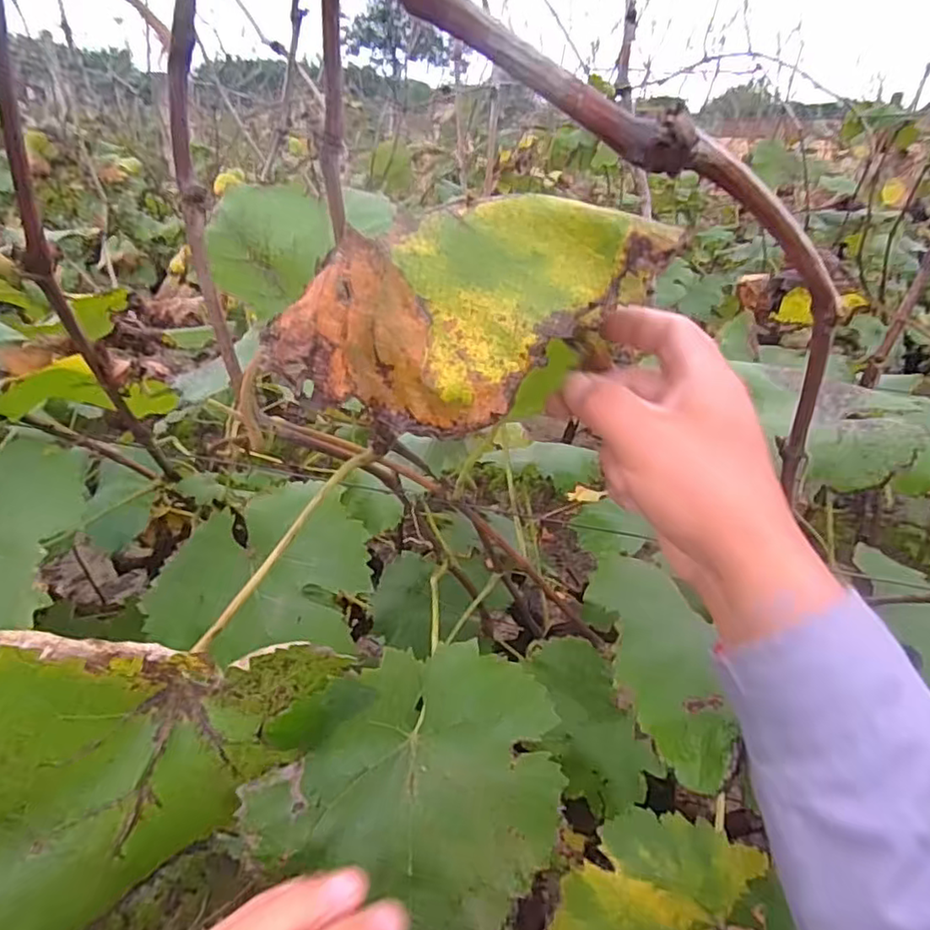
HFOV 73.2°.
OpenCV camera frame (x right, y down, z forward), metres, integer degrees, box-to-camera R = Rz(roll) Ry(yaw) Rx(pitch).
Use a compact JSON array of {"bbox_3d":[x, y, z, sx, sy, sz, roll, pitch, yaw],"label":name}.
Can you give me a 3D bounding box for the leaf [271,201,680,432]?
[{"bbox_3d":[0.001,-0.071,0.296,0.177,0.097,0.064,0,29,0],"label":"leaf"}]

